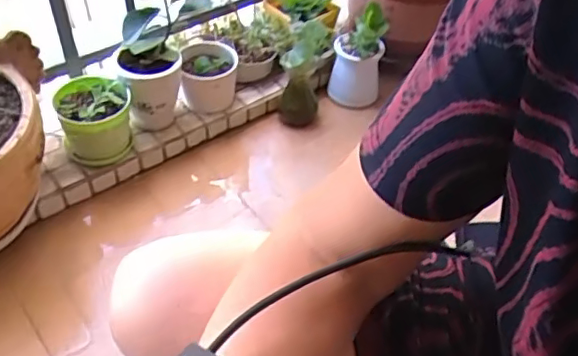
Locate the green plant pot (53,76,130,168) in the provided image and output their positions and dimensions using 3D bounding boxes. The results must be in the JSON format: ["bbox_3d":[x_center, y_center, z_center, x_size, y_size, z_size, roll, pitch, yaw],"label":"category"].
[{"bbox_3d":[-0.342,-0.095,1.039,0.122,0.128,0.131,1,46,-1],"label":"green plant pot"}]

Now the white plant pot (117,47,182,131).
[{"bbox_3d":[-0.256,-0.174,1.095,0.110,0.141,0.109,1,46,-1],"label":"white plant pot"}]

